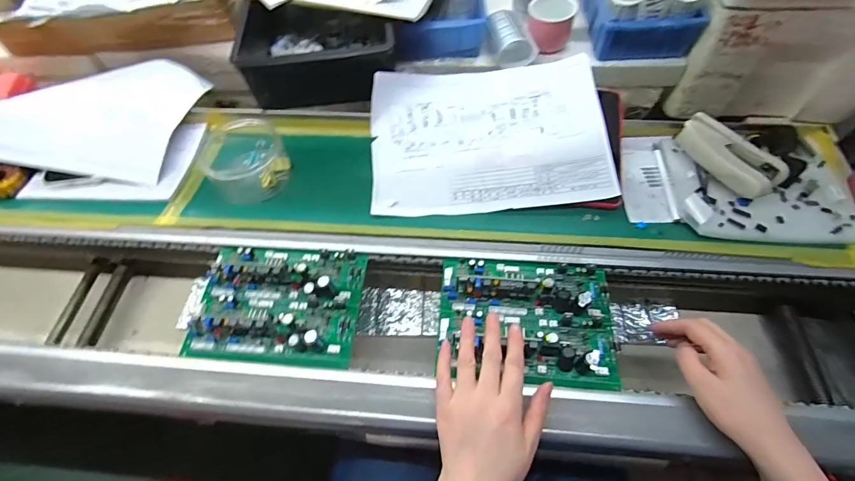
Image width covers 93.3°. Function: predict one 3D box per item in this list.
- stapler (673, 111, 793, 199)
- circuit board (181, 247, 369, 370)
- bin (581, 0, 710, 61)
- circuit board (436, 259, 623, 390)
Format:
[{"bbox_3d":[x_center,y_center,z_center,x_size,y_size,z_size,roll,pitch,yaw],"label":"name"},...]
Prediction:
[{"bbox_3d":[0.352,-0.102,0.474,0.047,0.033,0.117,-29,68,-16],"label":"stapler"},{"bbox_3d":[-0.161,0.063,0.431,0.173,0.029,0.128,4,63,-1],"label":"circuit board"},{"bbox_3d":[0.295,-0.343,0.581,0.128,0.065,0.172,1,63,-2],"label":"bin"},{"bbox_3d":[0.102,0.076,0.416,0.176,0.045,0.126,6,63,1],"label":"circuit board"}]

